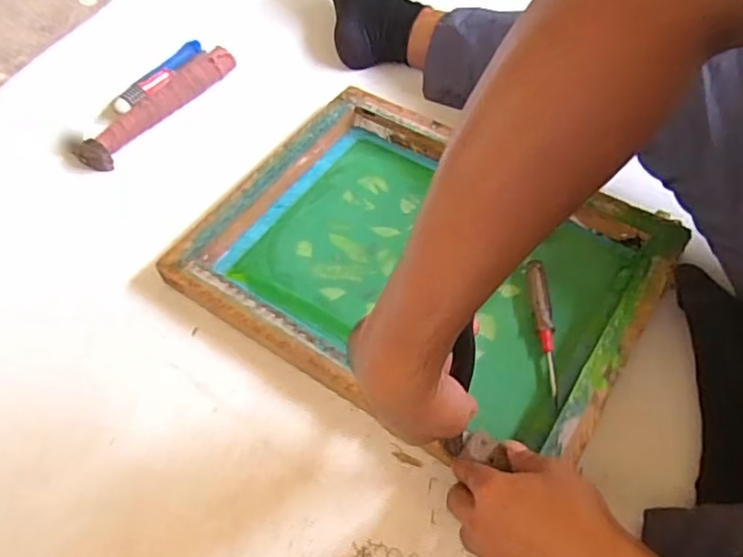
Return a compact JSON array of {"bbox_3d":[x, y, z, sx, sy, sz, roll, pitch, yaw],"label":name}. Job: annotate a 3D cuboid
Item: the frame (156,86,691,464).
[{"bbox_3d":[0.052,-0.020,0.638,0.454,0.062,0.344,29,60,19],"label":"frame"}]

